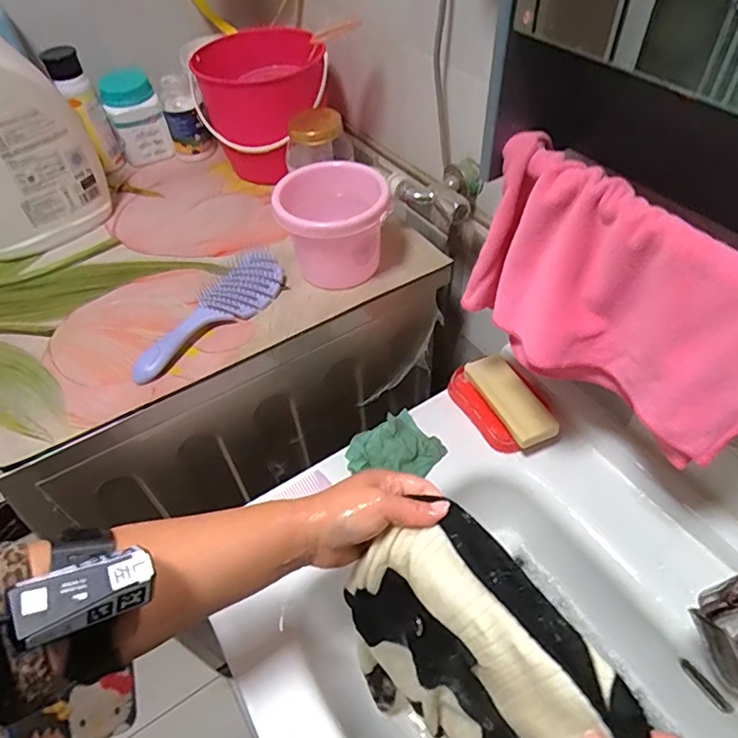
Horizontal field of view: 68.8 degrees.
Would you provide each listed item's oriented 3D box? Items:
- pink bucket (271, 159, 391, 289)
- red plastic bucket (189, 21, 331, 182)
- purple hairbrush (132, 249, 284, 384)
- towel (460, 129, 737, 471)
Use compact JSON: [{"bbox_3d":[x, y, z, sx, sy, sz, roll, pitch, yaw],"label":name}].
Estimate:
[{"bbox_3d":[-0.041,-0.163,0.644,0.122,0.115,0.122,-2,49,2],"label":"pink bucket"},{"bbox_3d":[-0.148,-0.387,0.797,0.162,0.159,0.191,-27,53,-19],"label":"red plastic bucket"},{"bbox_3d":[-0.176,-0.061,0.624,0.069,0.030,0.213,21,53,21],"label":"purple hairbrush"},{"bbox_3d":[0.190,-0.052,0.438,0.071,0.169,0.262,-24,52,-16],"label":"towel"}]

